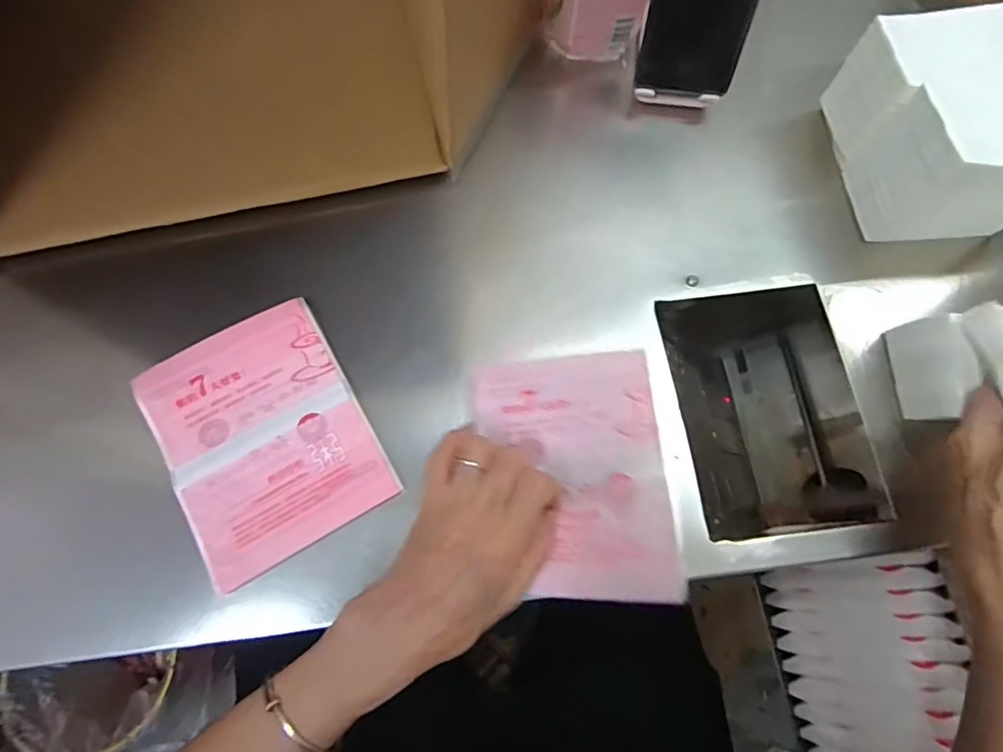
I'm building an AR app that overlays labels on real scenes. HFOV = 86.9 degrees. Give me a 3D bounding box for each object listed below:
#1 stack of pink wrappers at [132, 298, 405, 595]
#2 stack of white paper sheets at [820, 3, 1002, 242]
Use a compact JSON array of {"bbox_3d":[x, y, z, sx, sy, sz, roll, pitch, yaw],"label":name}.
[{"bbox_3d":[-0.157,0.037,0.351,0.121,0.011,0.159,-29,74,-10],"label":"stack of pink wrappers"},{"bbox_3d":[0.323,-0.178,0.380,0.105,0.093,0.144,-6,72,-3],"label":"stack of white paper sheets"}]

